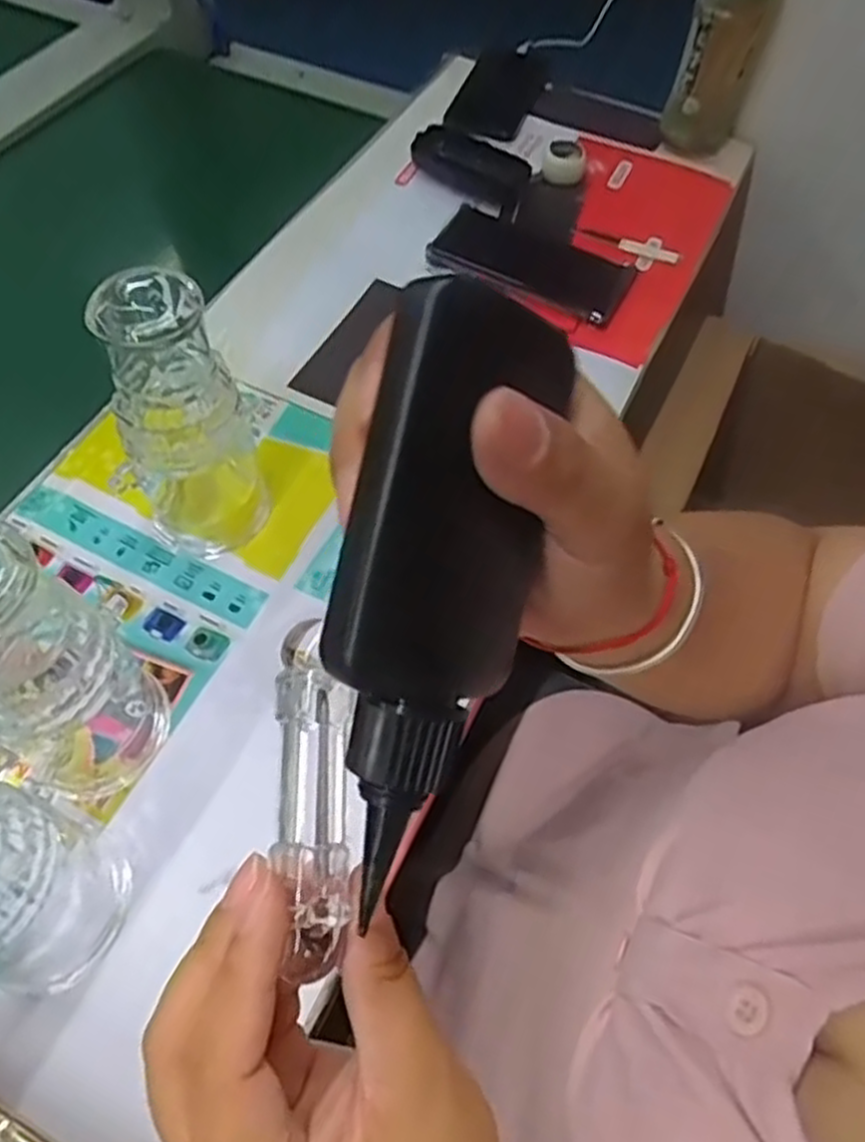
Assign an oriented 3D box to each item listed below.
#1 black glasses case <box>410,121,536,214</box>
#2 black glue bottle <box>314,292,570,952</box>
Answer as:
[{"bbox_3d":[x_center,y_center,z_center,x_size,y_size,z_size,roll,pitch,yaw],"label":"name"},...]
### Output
[{"bbox_3d":[0.036,-0.365,0.697,0.113,0.026,0.060,33,63,16],"label":"black glasses case"},{"bbox_3d":[0.001,0.004,0.176,0.041,0.032,0.130,9,94,3],"label":"black glue bottle"}]

